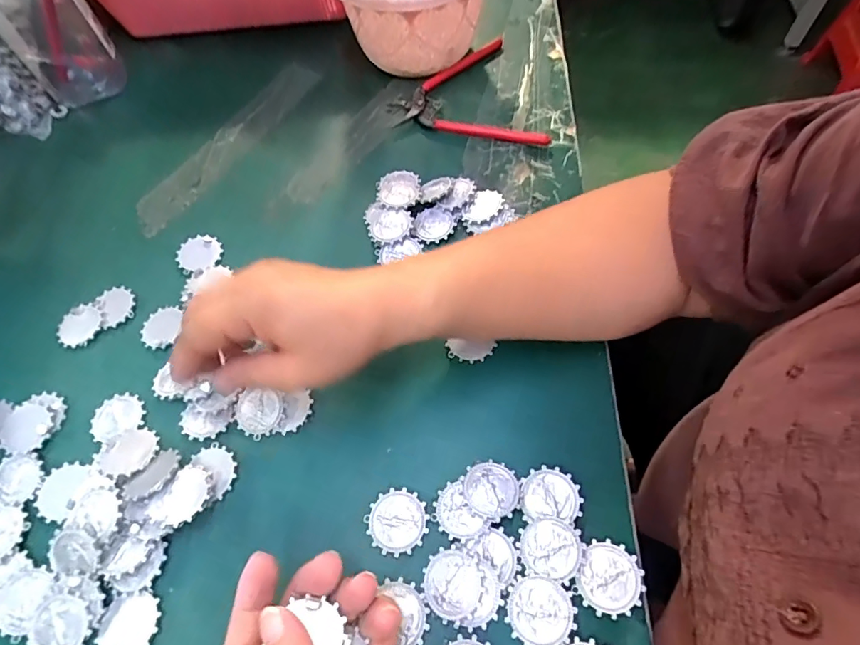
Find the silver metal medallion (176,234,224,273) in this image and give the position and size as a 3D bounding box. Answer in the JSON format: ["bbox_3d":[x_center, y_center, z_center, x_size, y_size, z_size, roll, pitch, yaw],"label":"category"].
[{"bbox_3d":[-0.180,-0.055,0.377,0.033,0.004,0.034,-2,60,3],"label":"silver metal medallion"}]

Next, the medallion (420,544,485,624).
[{"bbox_3d":[0.011,0.133,0.248,0.032,0.004,0.031,-13,56,20],"label":"medallion"}]

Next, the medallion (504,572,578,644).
[{"bbox_3d":[0.055,0.143,0.240,0.032,0.004,0.031,15,62,12],"label":"medallion"}]

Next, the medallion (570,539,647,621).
[{"bbox_3d":[0.091,0.130,0.245,0.030,0.004,0.033,25,65,17],"label":"medallion"}]

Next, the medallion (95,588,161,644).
[{"bbox_3d":[-0.158,0.158,0.253,0.030,0.004,0.032,-2,60,3],"label":"medallion"}]

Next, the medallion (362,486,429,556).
[{"bbox_3d":[-0.018,0.110,0.269,0.032,0.004,0.033,-2,60,3],"label":"medallion"}]

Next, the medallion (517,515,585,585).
[{"bbox_3d":[0.064,0.118,0.254,0.032,0.004,0.029,13,62,11],"label":"medallion"}]

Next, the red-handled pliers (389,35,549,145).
[{"bbox_3d":[0.043,-0.218,0.449,0.146,0.013,0.129,10,62,10],"label":"red-handled pliers"}]

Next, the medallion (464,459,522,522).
[{"bbox_3d":[0.034,0.093,0.272,0.030,0.004,0.031,15,51,15],"label":"medallion"}]

